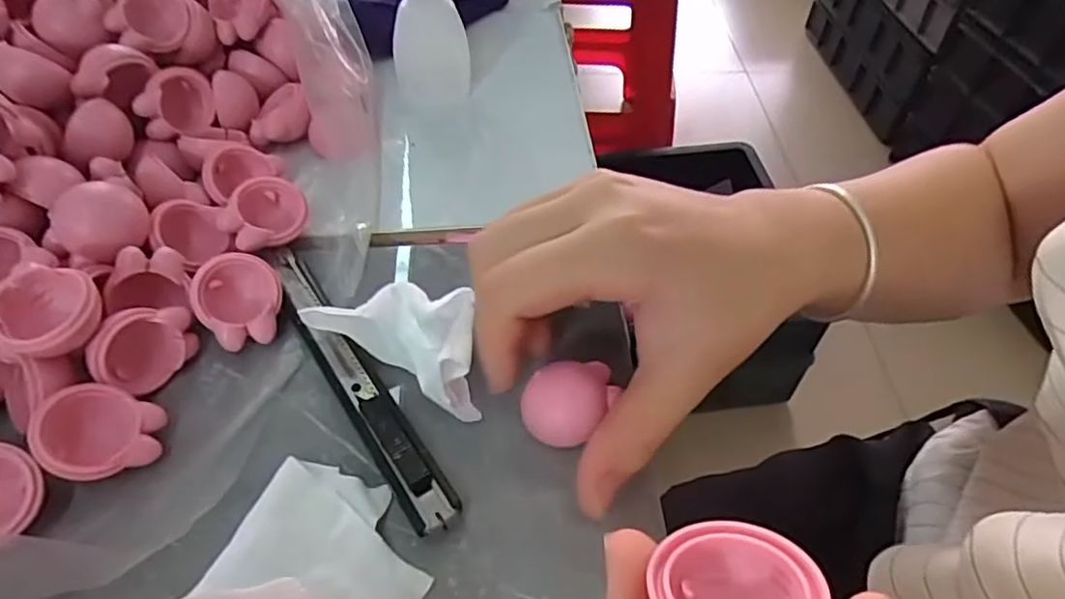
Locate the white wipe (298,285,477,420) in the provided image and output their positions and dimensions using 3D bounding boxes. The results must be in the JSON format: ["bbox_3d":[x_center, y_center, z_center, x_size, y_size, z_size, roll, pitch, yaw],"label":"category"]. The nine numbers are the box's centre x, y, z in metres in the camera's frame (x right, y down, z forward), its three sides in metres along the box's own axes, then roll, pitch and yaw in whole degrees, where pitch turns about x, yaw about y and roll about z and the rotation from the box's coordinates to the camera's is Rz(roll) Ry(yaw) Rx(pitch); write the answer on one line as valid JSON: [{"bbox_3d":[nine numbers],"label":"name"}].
[{"bbox_3d":[-0.041,0.010,0.227,0.065,0.024,0.035,25,53,19],"label":"white wipe"}]

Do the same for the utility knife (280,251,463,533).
[{"bbox_3d":[-0.063,0.023,0.224,0.015,0.008,0.131,-27,55,-22],"label":"utility knife"}]

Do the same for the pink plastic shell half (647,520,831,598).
[{"bbox_3d":[0.037,0.056,0.118,0.028,0.015,0.028,-4,28,2],"label":"pink plastic shell half"}]

